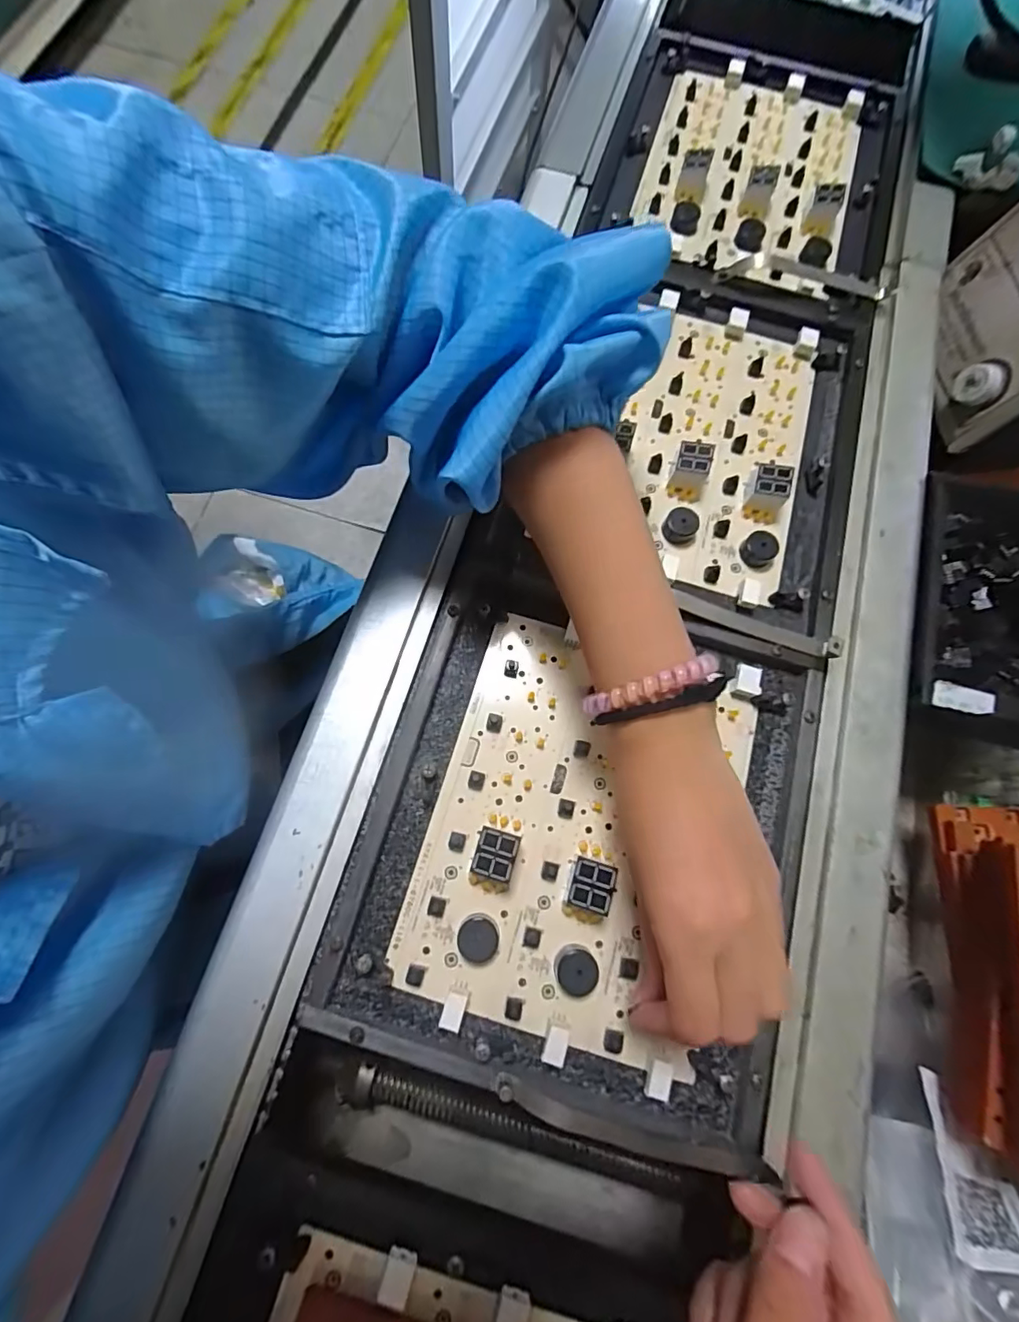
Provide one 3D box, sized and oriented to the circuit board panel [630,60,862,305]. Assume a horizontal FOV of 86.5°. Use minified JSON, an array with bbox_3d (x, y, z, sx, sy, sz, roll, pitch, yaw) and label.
[{"bbox_3d":[0.199,-0.408,0.445,0.164,0.018,0.231,16,74,4],"label":"circuit board panel"}]

